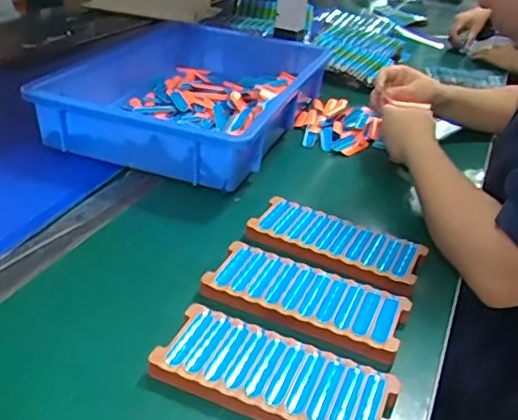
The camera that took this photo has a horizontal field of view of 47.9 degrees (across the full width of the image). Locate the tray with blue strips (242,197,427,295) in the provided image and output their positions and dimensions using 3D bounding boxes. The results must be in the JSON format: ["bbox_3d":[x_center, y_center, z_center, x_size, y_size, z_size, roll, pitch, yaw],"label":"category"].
[{"bbox_3d":[0.079,0.034,0.600,0.171,0.022,0.082,20,33,22],"label":"tray with blue strips"}]

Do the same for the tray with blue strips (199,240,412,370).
[{"bbox_3d":[0.043,0.078,0.521,0.171,0.020,0.081,18,32,18],"label":"tray with blue strips"}]

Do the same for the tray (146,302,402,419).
[{"bbox_3d":[0.012,0.124,0.438,0.171,0.023,0.078,16,31,15],"label":"tray"}]

